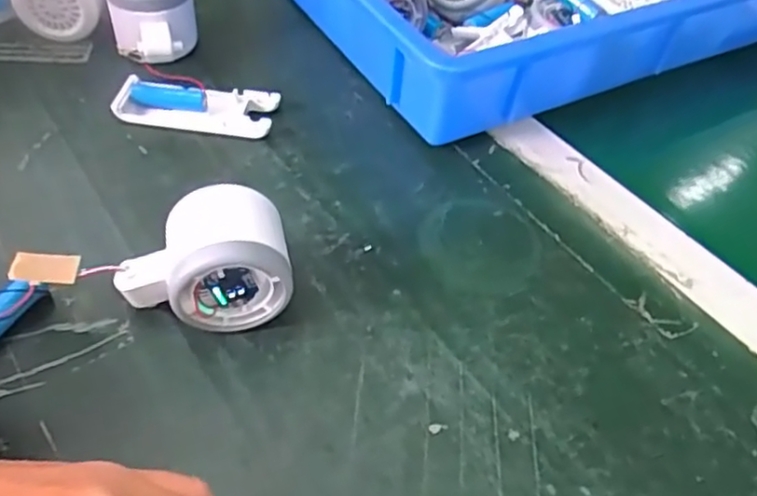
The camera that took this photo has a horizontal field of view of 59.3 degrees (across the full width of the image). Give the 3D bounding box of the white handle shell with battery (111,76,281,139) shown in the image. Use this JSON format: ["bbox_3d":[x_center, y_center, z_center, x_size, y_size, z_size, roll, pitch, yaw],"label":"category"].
[{"bbox_3d":[-0.125,-0.097,0.458,0.104,0.017,0.036,6,48,0],"label":"white handle shell with battery"}]

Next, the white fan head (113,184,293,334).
[{"bbox_3d":[-0.087,0.006,0.332,0.083,0.064,0.053,-3,49,-8],"label":"white fan head"}]

